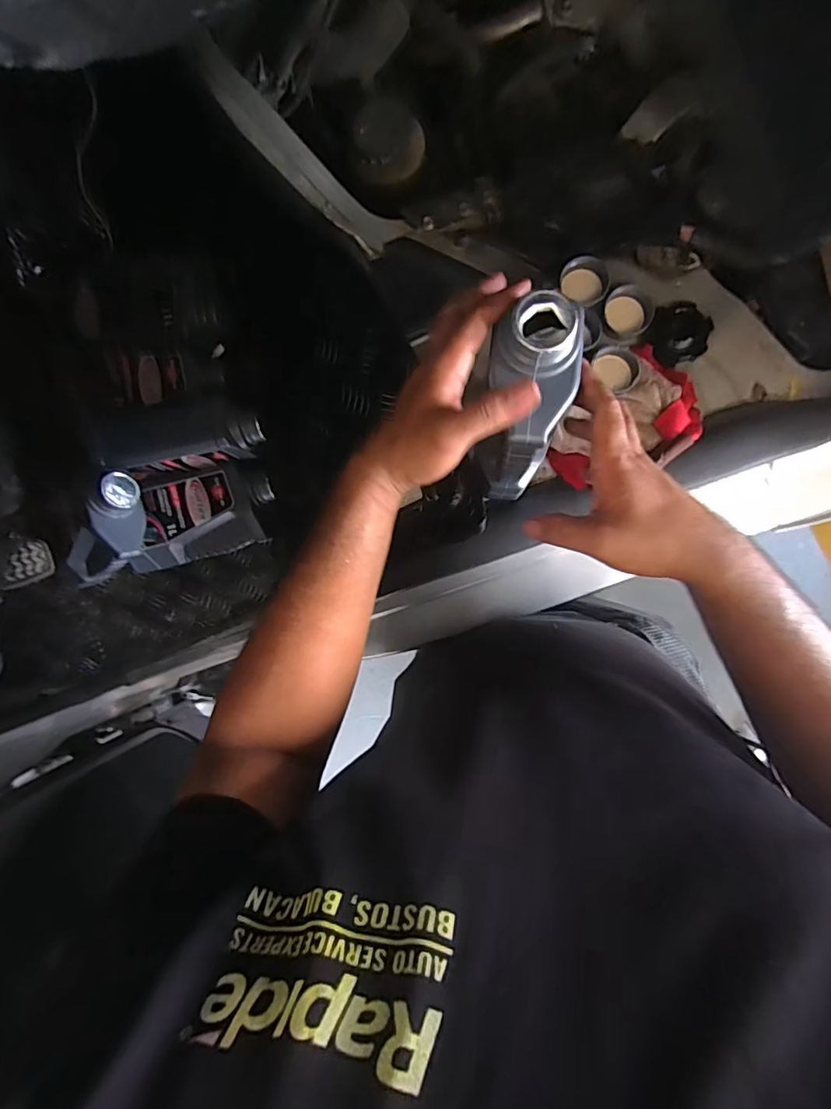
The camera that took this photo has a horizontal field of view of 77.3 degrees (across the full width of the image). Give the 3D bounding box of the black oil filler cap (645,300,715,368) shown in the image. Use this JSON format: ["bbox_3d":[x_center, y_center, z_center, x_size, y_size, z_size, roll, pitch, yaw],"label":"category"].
[{"bbox_3d":[0.269,-0.227,0.532,0.061,0.020,0.061,0,91,5],"label":"black oil filler cap"}]

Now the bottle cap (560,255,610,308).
[{"bbox_3d":[0.178,-0.286,0.544,0.049,0.021,0.039,27,93,4],"label":"bottle cap"}]

